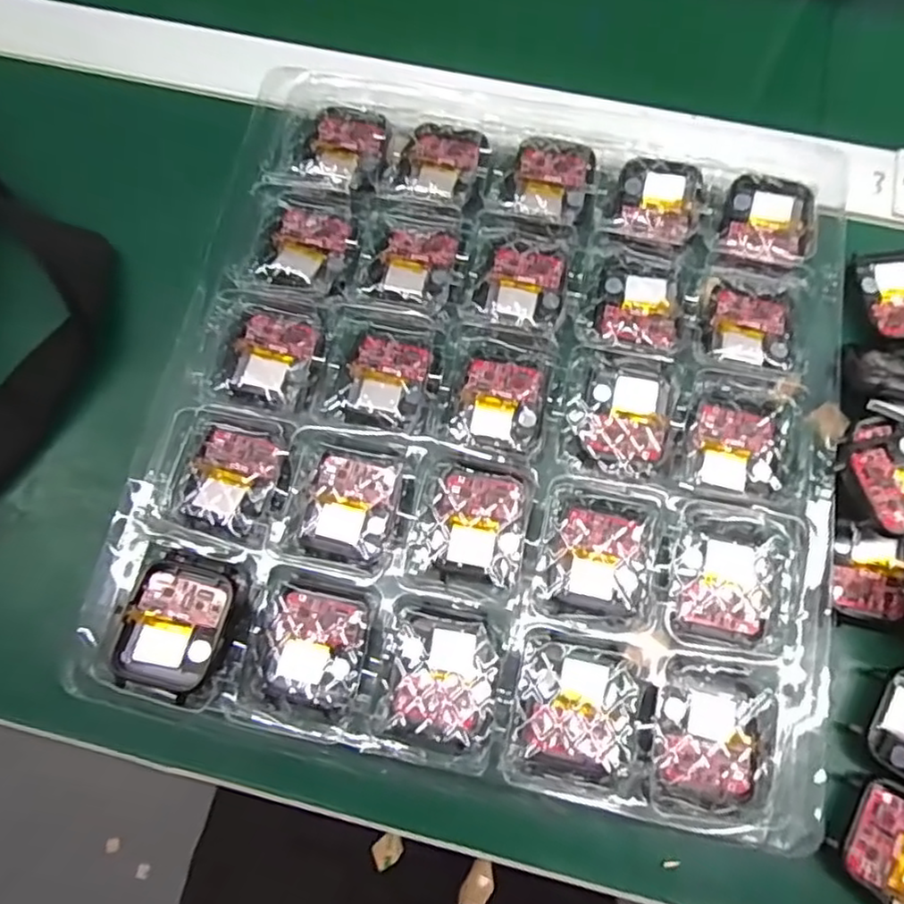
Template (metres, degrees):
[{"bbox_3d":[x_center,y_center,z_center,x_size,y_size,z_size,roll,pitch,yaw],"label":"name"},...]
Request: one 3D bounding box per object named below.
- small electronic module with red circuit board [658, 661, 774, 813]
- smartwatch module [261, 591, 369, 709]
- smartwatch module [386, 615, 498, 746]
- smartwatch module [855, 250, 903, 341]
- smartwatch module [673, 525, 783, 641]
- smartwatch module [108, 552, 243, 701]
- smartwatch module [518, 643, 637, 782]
[{"bbox_3d":[0.092,0.100,0.235,0.038,0.013,0.044,14,73,5],"label":"small electronic module with red circuit board"},{"bbox_3d":[-0.050,0.072,0.245,0.035,0.004,0.039,8,72,3],"label":"smartwatch module"},{"bbox_3d":[-0.004,0.081,0.241,0.036,0.006,0.042,10,72,3],"label":"smartwatch module"},{"bbox_3d":[0.197,-0.069,0.290,0.036,0.008,0.041,-8,72,-2],"label":"smartwatch module"},{"bbox_3d":[0.104,0.048,0.251,0.036,0.011,0.042,13,73,4],"label":"smartwatch module"},{"bbox_3d":[-0.099,0.062,0.242,0.036,0.007,0.048,13,73,4],"label":"smartwatch module"},{"bbox_3d":[0.045,0.092,0.237,0.039,0.009,0.042,11,72,4],"label":"smartwatch module"}]

